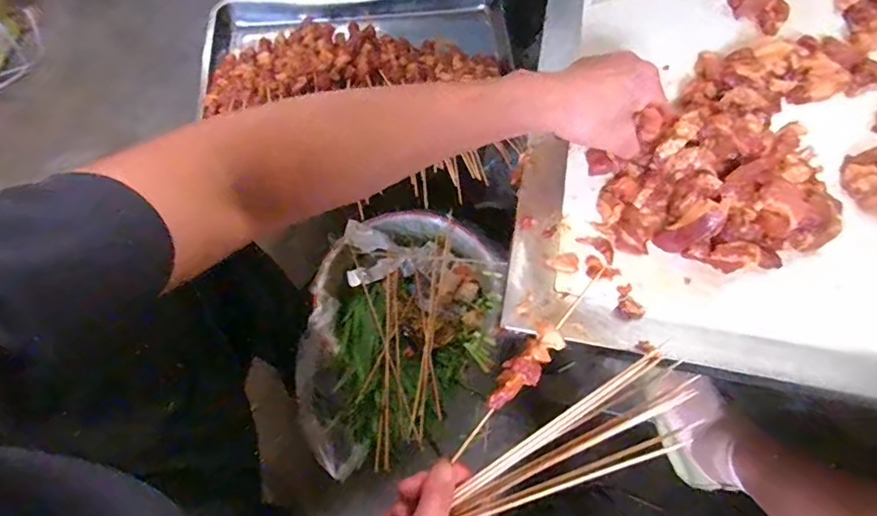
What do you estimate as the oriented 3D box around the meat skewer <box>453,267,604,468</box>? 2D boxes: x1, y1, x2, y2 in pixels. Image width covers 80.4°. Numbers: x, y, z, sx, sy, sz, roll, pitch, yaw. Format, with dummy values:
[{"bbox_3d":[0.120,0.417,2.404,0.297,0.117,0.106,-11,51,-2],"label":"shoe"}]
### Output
[{"bbox_3d":[0.070,0.077,0.391,0.024,0.021,0.177,39,83,17],"label":"meat skewer"}]

